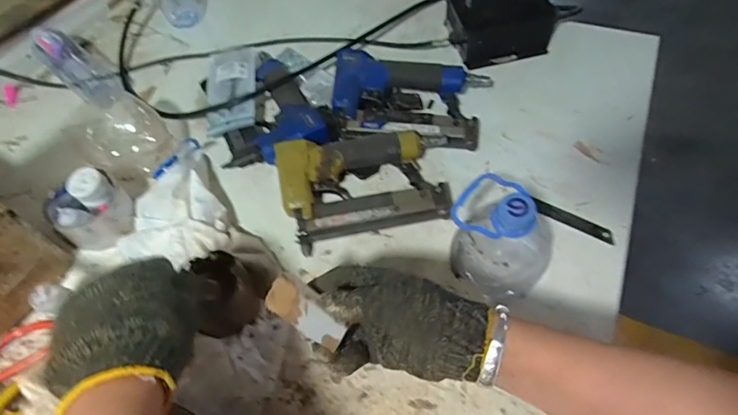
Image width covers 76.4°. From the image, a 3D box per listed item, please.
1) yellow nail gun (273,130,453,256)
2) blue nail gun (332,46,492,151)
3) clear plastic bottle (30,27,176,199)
[{"bbox_3d":[-0.001,-0.025,0.551,0.201,0.053,0.124,-10,57,-3],"label":"yellow nail gun"},{"bbox_3d":[0.051,-0.141,0.621,0.198,0.060,0.126,8,58,9],"label":"blue nail gun"},{"bbox_3d":[-0.384,-0.162,0.654,0.094,0.079,0.316,-35,62,-18],"label":"clear plastic bottle"}]

